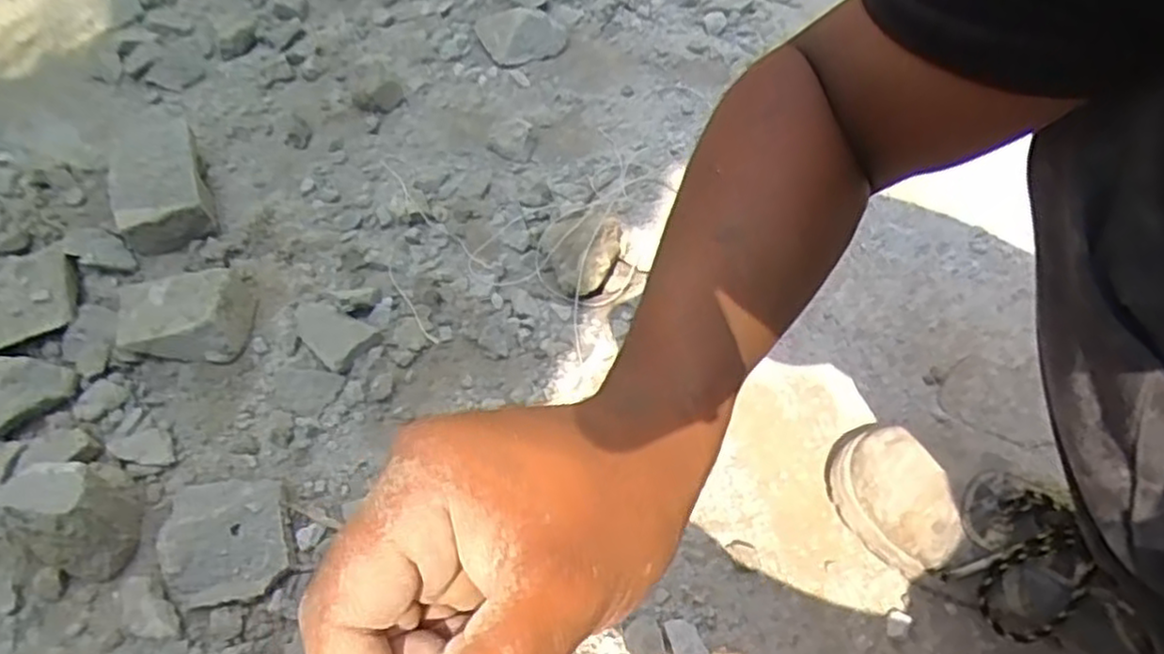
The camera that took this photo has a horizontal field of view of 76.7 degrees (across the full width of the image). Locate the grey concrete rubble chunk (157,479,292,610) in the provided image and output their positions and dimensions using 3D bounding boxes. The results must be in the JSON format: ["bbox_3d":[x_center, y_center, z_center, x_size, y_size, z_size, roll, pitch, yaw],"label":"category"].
[{"bbox_3d":[-0.245,0.141,0.511,0.077,0.034,0.094,-12,55,-8],"label":"grey concrete rubble chunk"}]

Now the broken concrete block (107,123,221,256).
[{"bbox_3d":[-0.422,-0.152,0.732,0.077,0.047,0.174,-21,57,-15],"label":"broken concrete block"}]

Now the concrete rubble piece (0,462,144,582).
[{"bbox_3d":[-0.343,0.125,0.500,0.069,0.075,0.065,0,54,0],"label":"concrete rubble piece"}]

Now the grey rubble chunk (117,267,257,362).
[{"bbox_3d":[-0.337,-0.017,0.622,0.106,0.043,0.117,-22,57,-15],"label":"grey rubble chunk"}]

